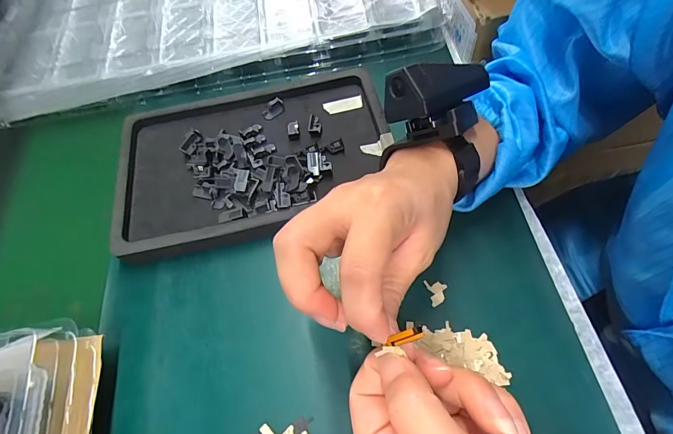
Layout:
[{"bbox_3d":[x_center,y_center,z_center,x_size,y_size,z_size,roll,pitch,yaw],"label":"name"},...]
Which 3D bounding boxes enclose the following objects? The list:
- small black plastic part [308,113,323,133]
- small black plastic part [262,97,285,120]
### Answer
[{"bbox_3d":[-0.021,-0.086,0.343,0.013,0.008,0.020,-4,62,6],"label":"small black plastic part"},{"bbox_3d":[-0.062,-0.107,0.355,0.022,0.014,0.011,-32,63,-9],"label":"small black plastic part"}]

